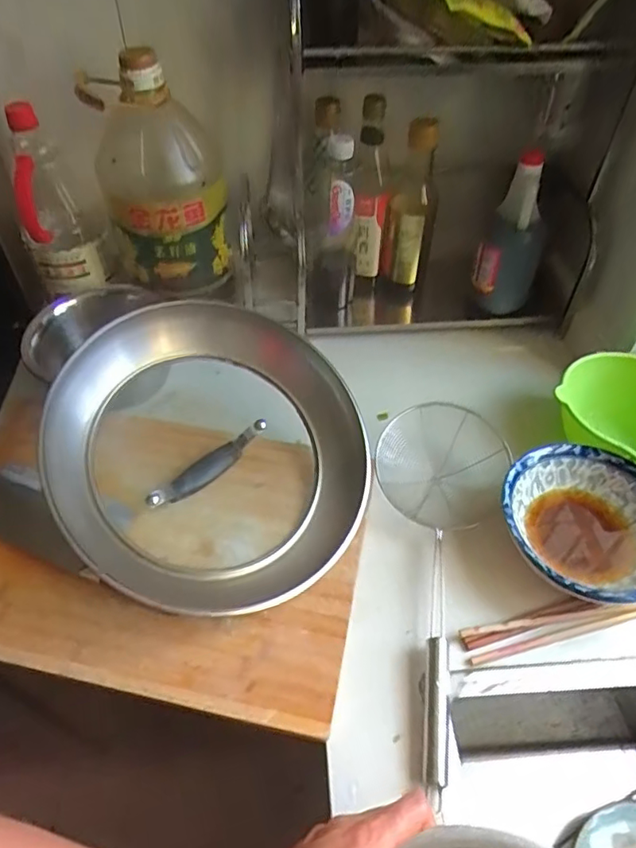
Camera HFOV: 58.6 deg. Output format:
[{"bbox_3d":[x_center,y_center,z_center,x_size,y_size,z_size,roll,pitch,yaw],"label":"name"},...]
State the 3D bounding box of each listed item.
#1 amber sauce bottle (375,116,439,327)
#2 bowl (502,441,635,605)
[{"bbox_3d":[0.129,-0.278,0.807,0.065,0.300,0.066,10,49,8],"label":"amber sauce bottle"},{"bbox_3d":[0.278,0.108,0.591,0.168,0.060,0.168,1,51,-1],"label":"bowl"}]

